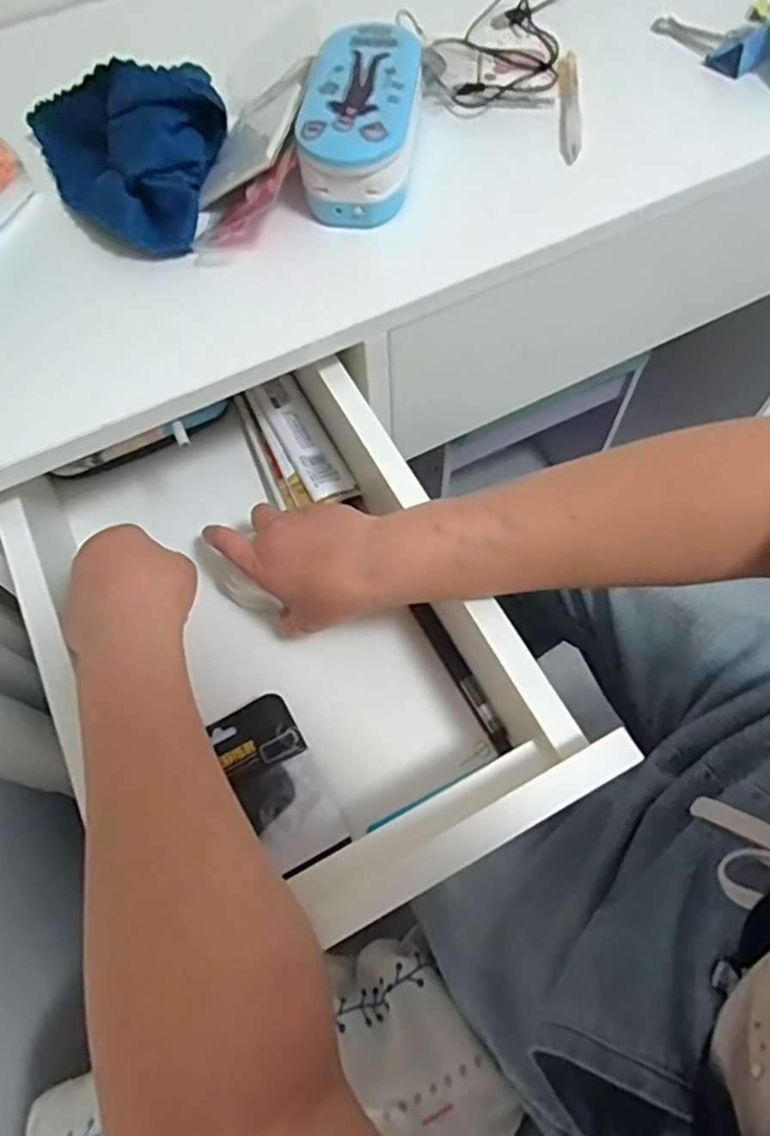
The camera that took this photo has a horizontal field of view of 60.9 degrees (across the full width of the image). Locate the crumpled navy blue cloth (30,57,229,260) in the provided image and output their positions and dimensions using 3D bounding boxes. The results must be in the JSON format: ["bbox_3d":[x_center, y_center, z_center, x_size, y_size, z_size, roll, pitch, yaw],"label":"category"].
[{"bbox_3d":[-0.176,-0.313,0.470,0.133,0.064,0.186,-27,66,-11],"label":"crumpled navy blue cloth"}]

